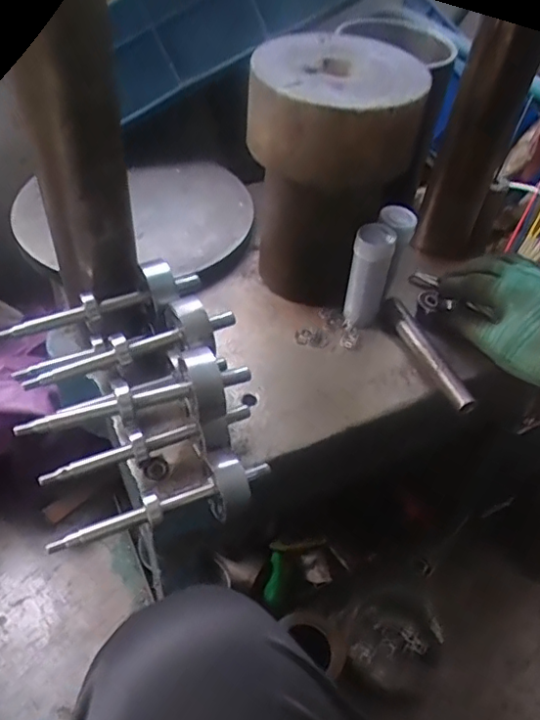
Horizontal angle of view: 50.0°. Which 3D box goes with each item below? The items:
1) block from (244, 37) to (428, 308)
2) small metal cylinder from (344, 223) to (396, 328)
[{"bbox_3d":[0.050,-0.164,0.551,0.142,0.221,0.129,9,48,3],"label":"block"},{"bbox_3d":[0.095,-0.080,0.561,0.039,0.104,0.030,13,48,6],"label":"small metal cylinder"}]

